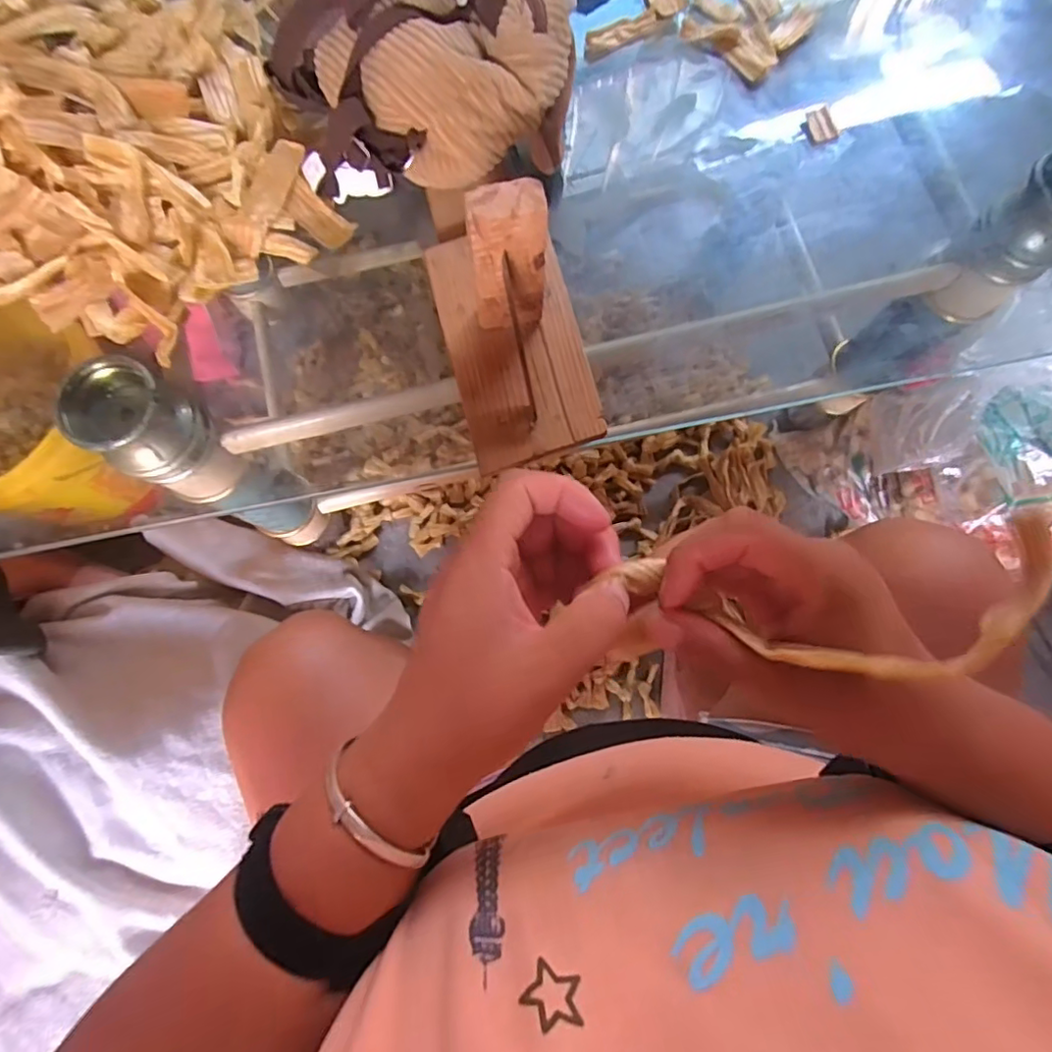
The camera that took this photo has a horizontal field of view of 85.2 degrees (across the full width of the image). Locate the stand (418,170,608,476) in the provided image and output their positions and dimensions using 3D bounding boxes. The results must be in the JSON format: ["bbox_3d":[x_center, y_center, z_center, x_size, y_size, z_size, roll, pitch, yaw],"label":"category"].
[{"bbox_3d":[-0.007,-0.129,0.335,0.086,0.098,0.156,-15,79,-4],"label":"stand"}]

